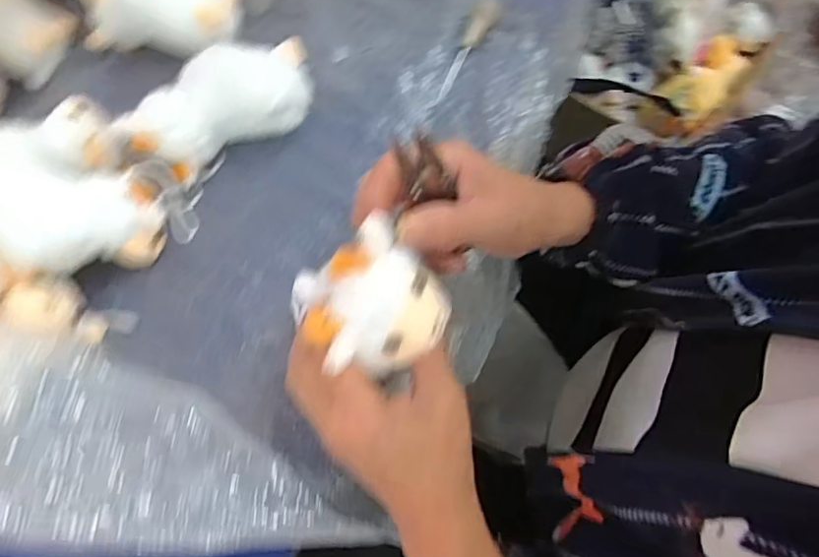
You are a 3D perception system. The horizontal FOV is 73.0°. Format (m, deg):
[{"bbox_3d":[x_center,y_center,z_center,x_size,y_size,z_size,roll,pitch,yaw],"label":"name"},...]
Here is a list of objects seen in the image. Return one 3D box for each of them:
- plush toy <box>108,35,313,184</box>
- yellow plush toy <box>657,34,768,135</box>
[{"bbox_3d":[-0.136,-0.123,0.407,0.135,0.051,0.060,-25,69,-7],"label":"plush toy"},{"bbox_3d":[0.445,-0.293,0.813,0.193,0.066,0.078,-40,72,-12],"label":"yellow plush toy"}]

